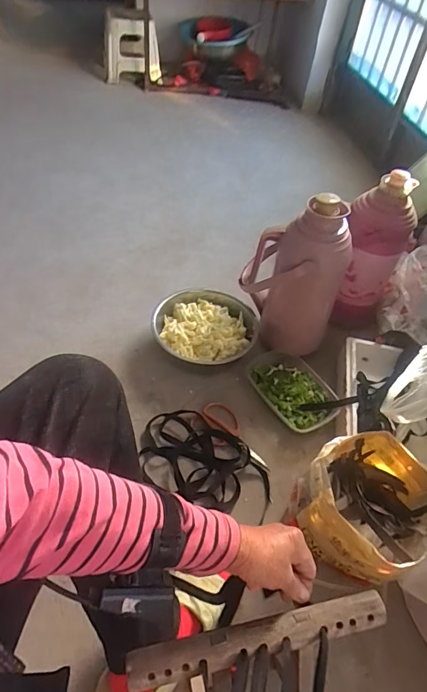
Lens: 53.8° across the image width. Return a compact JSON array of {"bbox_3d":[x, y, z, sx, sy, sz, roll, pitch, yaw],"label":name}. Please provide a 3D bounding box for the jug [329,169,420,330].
[{"bbox_3d":[0.371,-0.217,1.003,0.152,0.356,0.142,20,50,10],"label":"jug"}]

